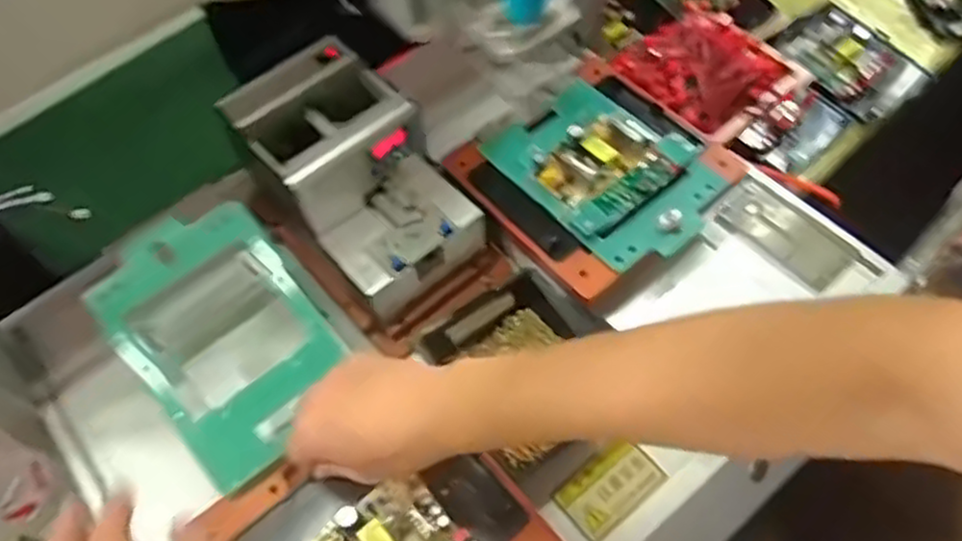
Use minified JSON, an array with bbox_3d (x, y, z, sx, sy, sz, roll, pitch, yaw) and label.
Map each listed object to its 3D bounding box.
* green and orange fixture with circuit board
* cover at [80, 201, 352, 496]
[{"bbox_3d":[0.104,-0.094,0.657,0.194,0.035,0.199,-35,63,-16],"label":"green and orange fixture with circuit board"},{"bbox_3d":[-0.197,0.044,0.563,0.138,0.019,0.201,-42,80,-13],"label":"cover"}]

